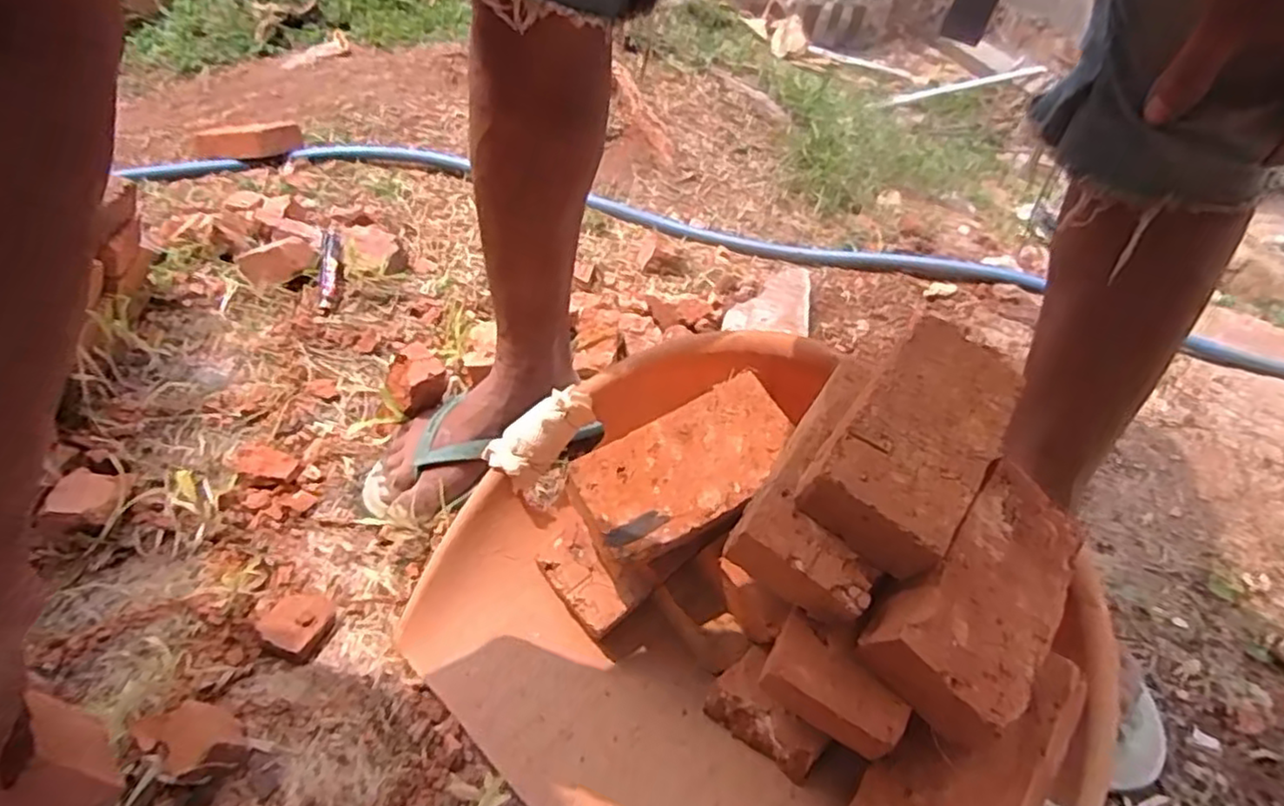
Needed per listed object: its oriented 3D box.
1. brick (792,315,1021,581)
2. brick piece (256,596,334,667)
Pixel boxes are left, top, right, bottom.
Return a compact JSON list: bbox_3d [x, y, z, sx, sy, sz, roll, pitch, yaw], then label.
[{"bbox_3d":[0.166,0.017,0.420,0.086,0.051,0.157,29,61,22],"label":"brick"},{"bbox_3d":[-0.258,0.166,0.523,0.046,0.019,0.046,18,45,12],"label":"brick piece"}]

